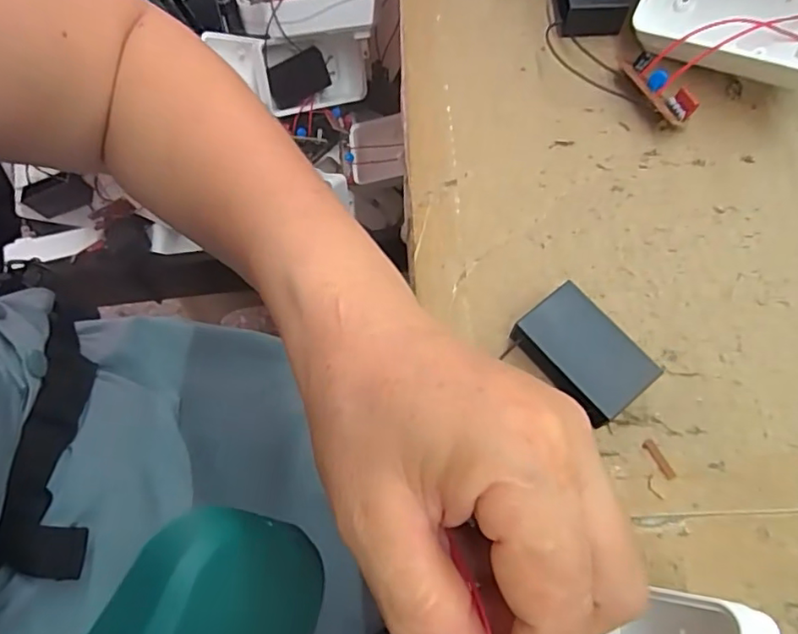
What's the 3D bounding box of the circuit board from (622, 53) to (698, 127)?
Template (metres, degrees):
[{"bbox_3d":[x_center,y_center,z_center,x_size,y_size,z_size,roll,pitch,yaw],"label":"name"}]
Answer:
[{"bbox_3d":[0.118,-0.105,0.258,0.014,0.015,0.041,-25,70,-7],"label":"circuit board"}]

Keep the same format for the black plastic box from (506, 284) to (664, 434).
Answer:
[{"bbox_3d":[0.069,0.015,0.215,0.030,0.017,0.047,-39,72,-12],"label":"black plastic box"}]

